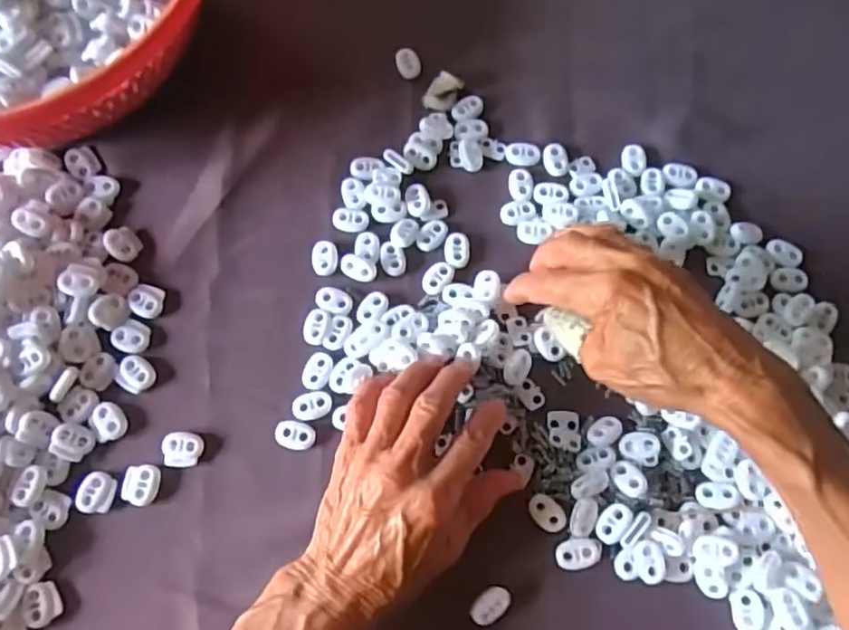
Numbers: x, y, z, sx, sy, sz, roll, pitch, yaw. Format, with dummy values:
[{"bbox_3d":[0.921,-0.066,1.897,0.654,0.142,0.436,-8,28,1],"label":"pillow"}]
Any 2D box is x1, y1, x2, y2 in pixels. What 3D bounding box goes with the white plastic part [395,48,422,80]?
[{"bbox_3d":[-0.011,-0.175,0.454,0.016,0.005,0.022,-8,74,-3],"label":"white plastic part"}]

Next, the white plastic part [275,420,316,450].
[{"bbox_3d":[-0.074,0.069,0.373,0.023,0.004,0.016,11,74,3],"label":"white plastic part"}]

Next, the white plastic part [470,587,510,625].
[{"bbox_3d":[0.035,0.155,0.347,0.023,0.004,0.015,-42,78,-12],"label":"white plastic part"}]

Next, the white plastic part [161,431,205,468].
[{"bbox_3d":[-0.139,0.077,0.373,0.023,0.006,0.020,5,74,1],"label":"white plastic part"}]

